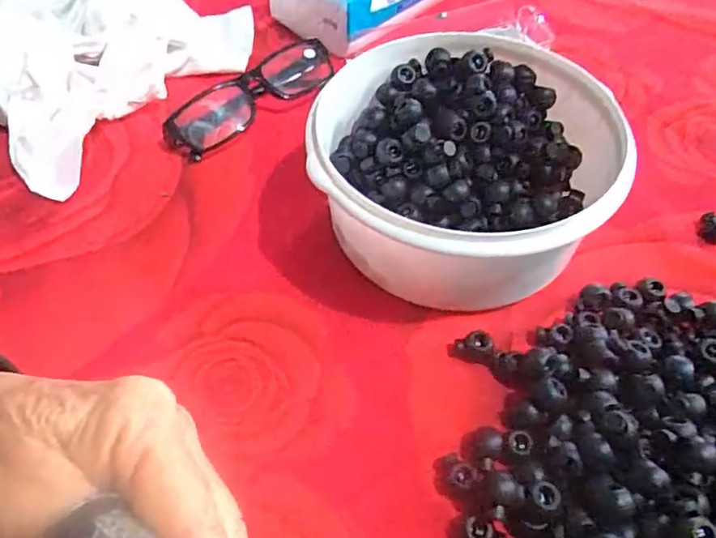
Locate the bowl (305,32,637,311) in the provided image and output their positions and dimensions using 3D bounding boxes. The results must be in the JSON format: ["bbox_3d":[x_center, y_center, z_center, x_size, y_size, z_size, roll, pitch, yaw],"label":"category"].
[{"bbox_3d":[0.055,-0.053,0.330,0.155,0.073,0.159,1,53,-2],"label":"bowl"}]

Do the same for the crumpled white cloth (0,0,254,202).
[{"bbox_3d":[-0.229,-0.189,0.444,0.260,0.056,0.225,31,58,19],"label":"crumpled white cloth"}]

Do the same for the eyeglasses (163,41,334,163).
[{"bbox_3d":[-0.078,-0.128,0.415,0.129,0.031,0.045,-36,62,-26],"label":"eyeglasses"}]

